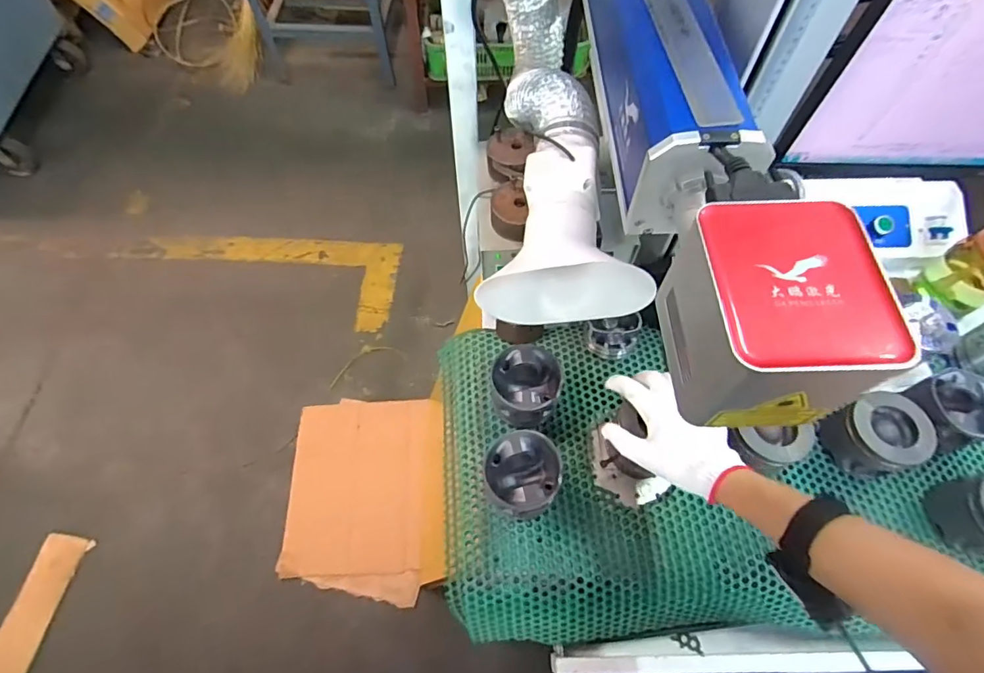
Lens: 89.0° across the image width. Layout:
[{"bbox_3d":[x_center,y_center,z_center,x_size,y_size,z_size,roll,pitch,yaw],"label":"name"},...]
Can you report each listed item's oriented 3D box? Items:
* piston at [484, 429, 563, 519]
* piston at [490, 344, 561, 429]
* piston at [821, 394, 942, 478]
[{"bbox_3d":[0.036,0.165,0.595,0.084,0.073,0.087,0,61,0],"label":"piston"},{"bbox_3d":[0.043,0.065,0.648,0.085,0.073,0.089,0,61,0],"label":"piston"},{"bbox_3d":[0.470,0.121,0.611,0.083,0.070,0.088,-23,63,-12],"label":"piston"}]

